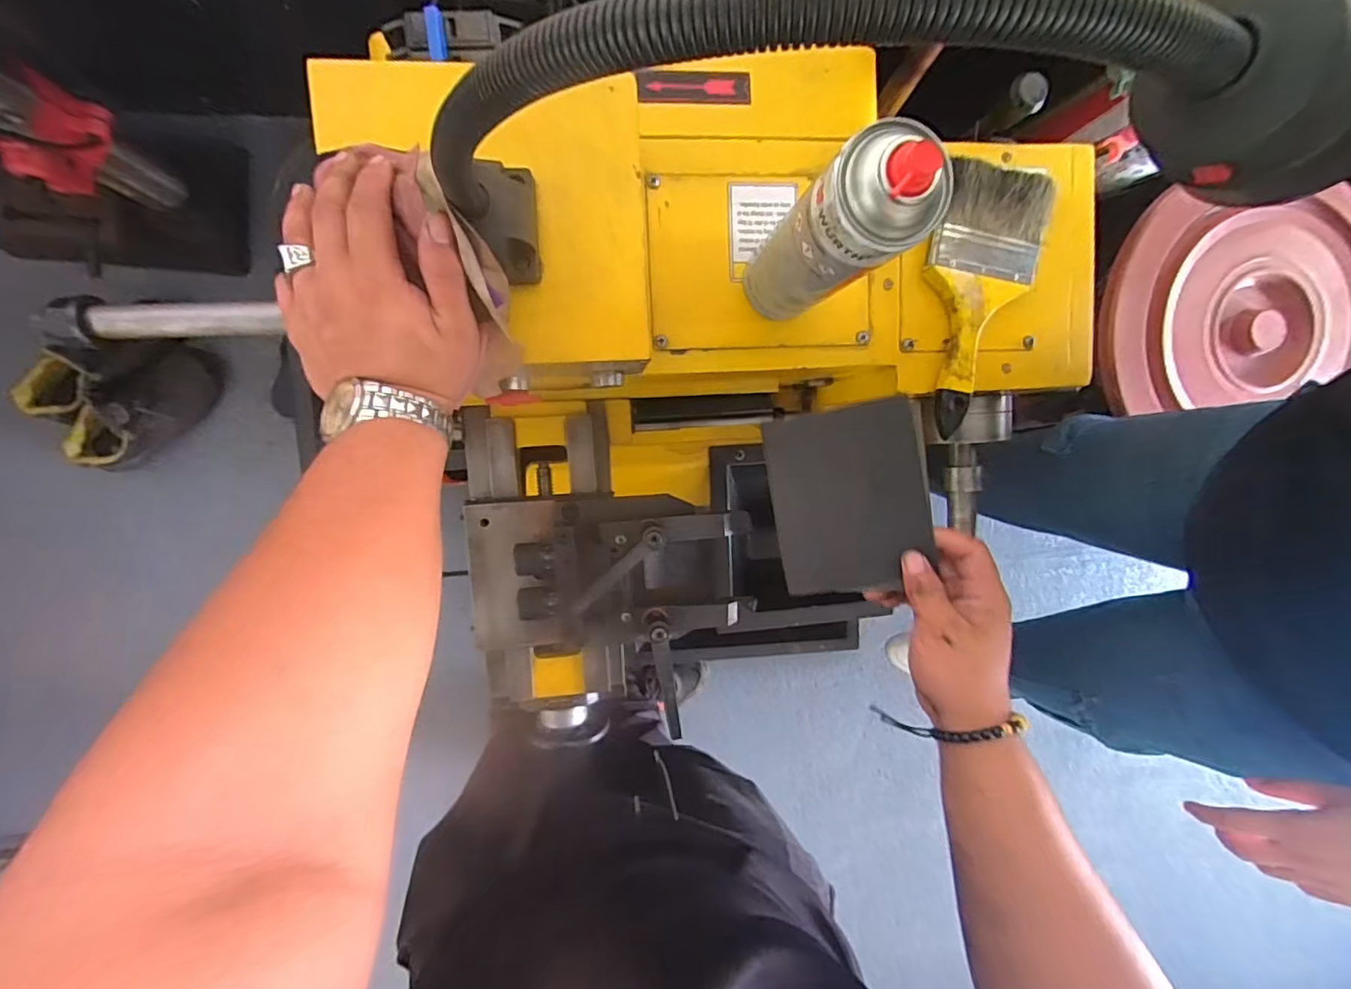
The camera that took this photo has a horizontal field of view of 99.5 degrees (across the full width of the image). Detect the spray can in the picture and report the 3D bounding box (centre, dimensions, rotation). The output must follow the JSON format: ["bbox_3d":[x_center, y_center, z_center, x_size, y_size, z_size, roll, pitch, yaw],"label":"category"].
[{"bbox_3d":[0.100,-0.164,0.364,0.060,0.198,0.060,-1,96,-8],"label":"spray can"}]

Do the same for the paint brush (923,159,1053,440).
[{"bbox_3d":[0.258,-0.166,0.492,0.089,0.024,0.217,6,95,-9],"label":"paint brush"}]

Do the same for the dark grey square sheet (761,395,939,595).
[{"bbox_3d":[0.126,0.006,0.423,0.108,0.008,0.136,-9,101,26],"label":"dark grey square sheet"}]

